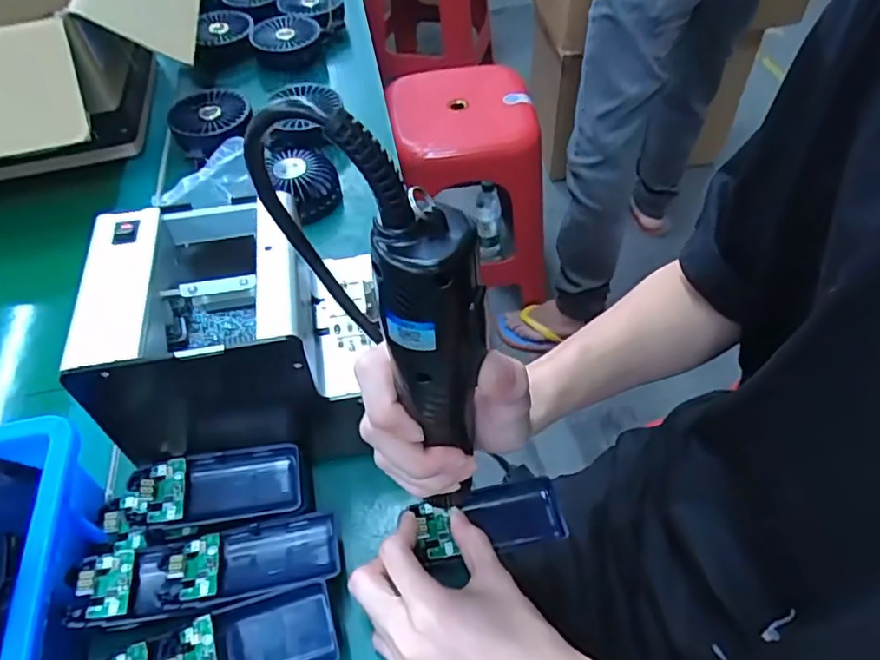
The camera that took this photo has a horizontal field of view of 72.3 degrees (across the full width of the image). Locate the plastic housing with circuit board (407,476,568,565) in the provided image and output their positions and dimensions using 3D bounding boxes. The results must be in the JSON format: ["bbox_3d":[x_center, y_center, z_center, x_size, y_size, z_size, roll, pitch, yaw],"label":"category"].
[{"bbox_3d":[0.031,0.121,0.388,0.095,0.016,0.044,-7,51,-16],"label":"plastic housing with circuit board"}]

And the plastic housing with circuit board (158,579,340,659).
[{"bbox_3d":[-0.107,0.177,0.337,0.099,0.026,0.043,-13,52,-6],"label":"plastic housing with circuit board"}]

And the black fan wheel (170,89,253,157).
[{"bbox_3d":[-0.245,-0.226,0.647,0.081,0.027,0.096,-15,52,-7],"label":"black fan wheel"}]

